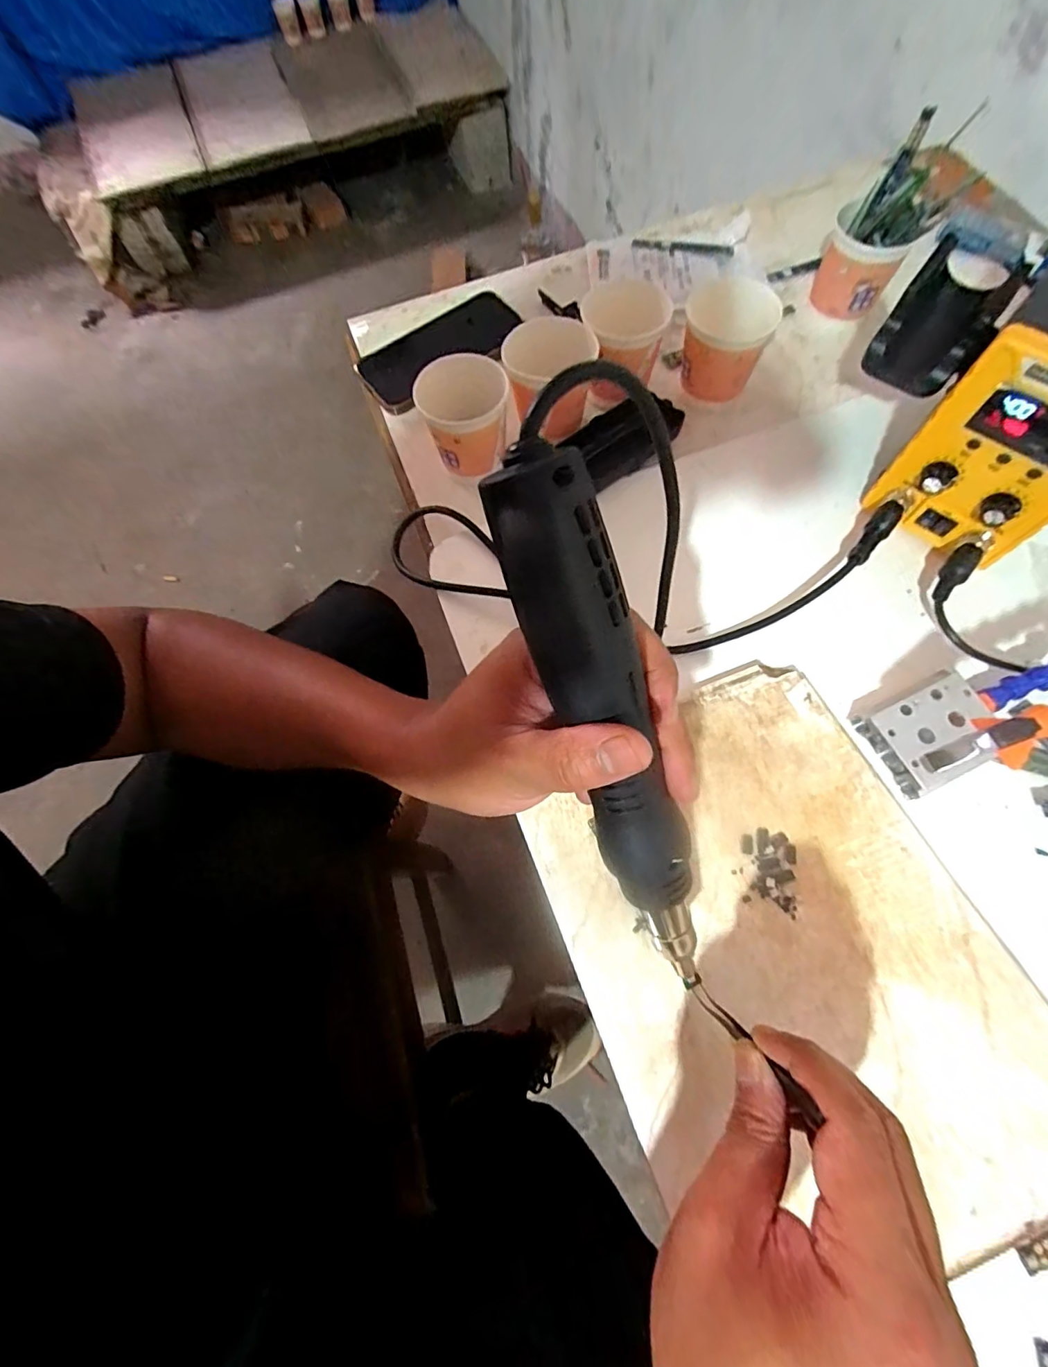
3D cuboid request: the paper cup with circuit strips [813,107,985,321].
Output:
[{"bbox_3d":[0.304,-0.375,0.435,0.075,0.110,0.080,-1,69,2],"label":"paper cup with circuit strips"}]

